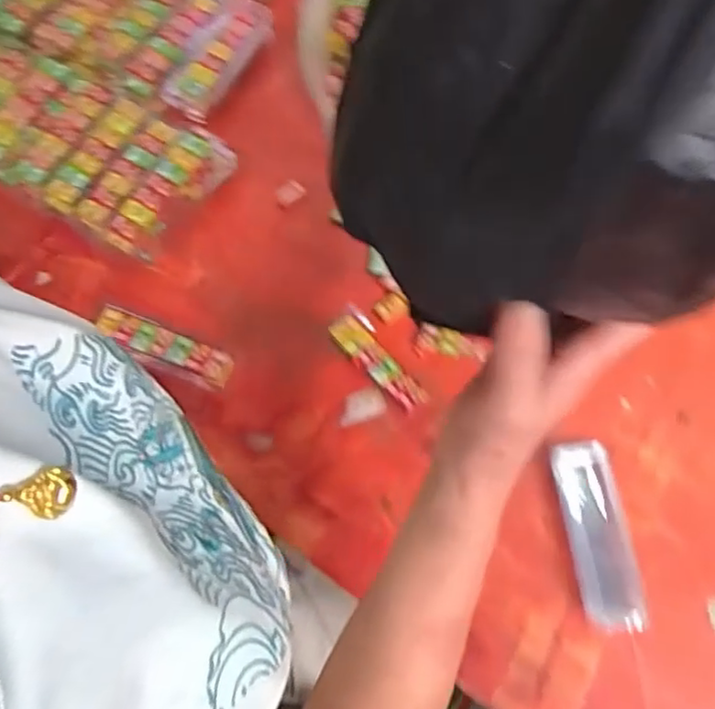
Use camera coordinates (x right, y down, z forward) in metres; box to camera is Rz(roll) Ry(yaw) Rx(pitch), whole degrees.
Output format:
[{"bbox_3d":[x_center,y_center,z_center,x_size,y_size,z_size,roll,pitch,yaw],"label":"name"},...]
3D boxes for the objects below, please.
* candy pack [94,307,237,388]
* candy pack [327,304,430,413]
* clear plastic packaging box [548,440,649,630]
[{"bbox_3d":[-0.169,-0.005,0.553,0.124,0.013,0.037,21,70,5],"label":"candy pack"},{"bbox_3d":[0.016,0.005,0.560,0.036,0.005,0.108,-35,75,-14],"label":"candy pack"},{"bbox_3d":[0.195,0.145,0.513,0.044,0.020,0.146,-6,70,-5],"label":"clear plastic packaging box"}]

